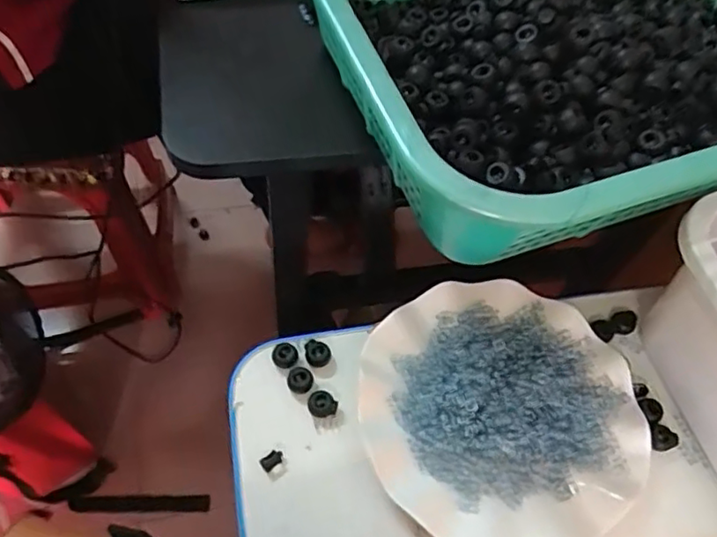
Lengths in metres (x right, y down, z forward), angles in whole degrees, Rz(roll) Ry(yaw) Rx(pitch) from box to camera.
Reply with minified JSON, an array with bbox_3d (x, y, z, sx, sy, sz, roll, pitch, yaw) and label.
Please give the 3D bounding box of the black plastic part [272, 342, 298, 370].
[{"bbox_3d":[-0.051,0.060,0.423,0.017,0.010,0.016,2,58,-3],"label":"black plastic part"}]

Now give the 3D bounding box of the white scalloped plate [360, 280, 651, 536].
[{"bbox_3d":[0.096,0.093,0.409,0.180,0.035,0.179,2,58,-3],"label":"white scalloped plate"}]

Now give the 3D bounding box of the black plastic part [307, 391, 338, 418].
[{"bbox_3d":[-0.024,0.091,0.409,0.019,0.011,0.015,-5,59,-8],"label":"black plastic part"}]

